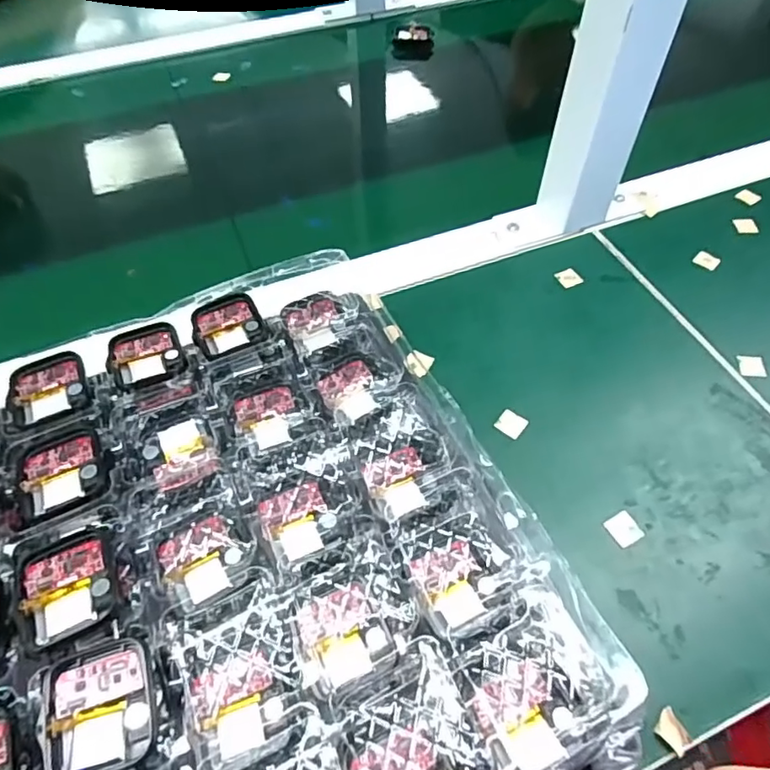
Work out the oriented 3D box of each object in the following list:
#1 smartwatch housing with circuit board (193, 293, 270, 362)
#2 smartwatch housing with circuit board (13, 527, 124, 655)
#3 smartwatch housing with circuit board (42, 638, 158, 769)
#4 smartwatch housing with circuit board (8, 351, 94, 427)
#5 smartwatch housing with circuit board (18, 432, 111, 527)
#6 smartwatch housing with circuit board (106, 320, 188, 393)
[{"bbox_3d":[-0.091,-0.036,0.315,0.037,0.007,0.041,-23,57,-15],"label":"smartwatch housing with circuit board"},{"bbox_3d":[-0.130,0.081,0.225,0.038,0.007,0.047,-23,57,-14],"label":"smartwatch housing with circuit board"},{"bbox_3d":[-0.104,0.119,0.203,0.037,0.009,0.042,-16,55,-10],"label":"smartwatch housing with circuit board"},{"bbox_3d":[-0.179,0.000,0.292,0.038,0.006,0.045,-24,57,-15],"label":"smartwatch housing with circuit board"},{"bbox_3d":[-0.152,0.041,0.259,0.037,0.005,0.044,-25,57,-16],"label":"smartwatch housing with circuit board"},{"bbox_3d":[-0.133,-0.018,0.304,0.038,0.005,0.046,-23,57,-15],"label":"smartwatch housing with circuit board"}]

